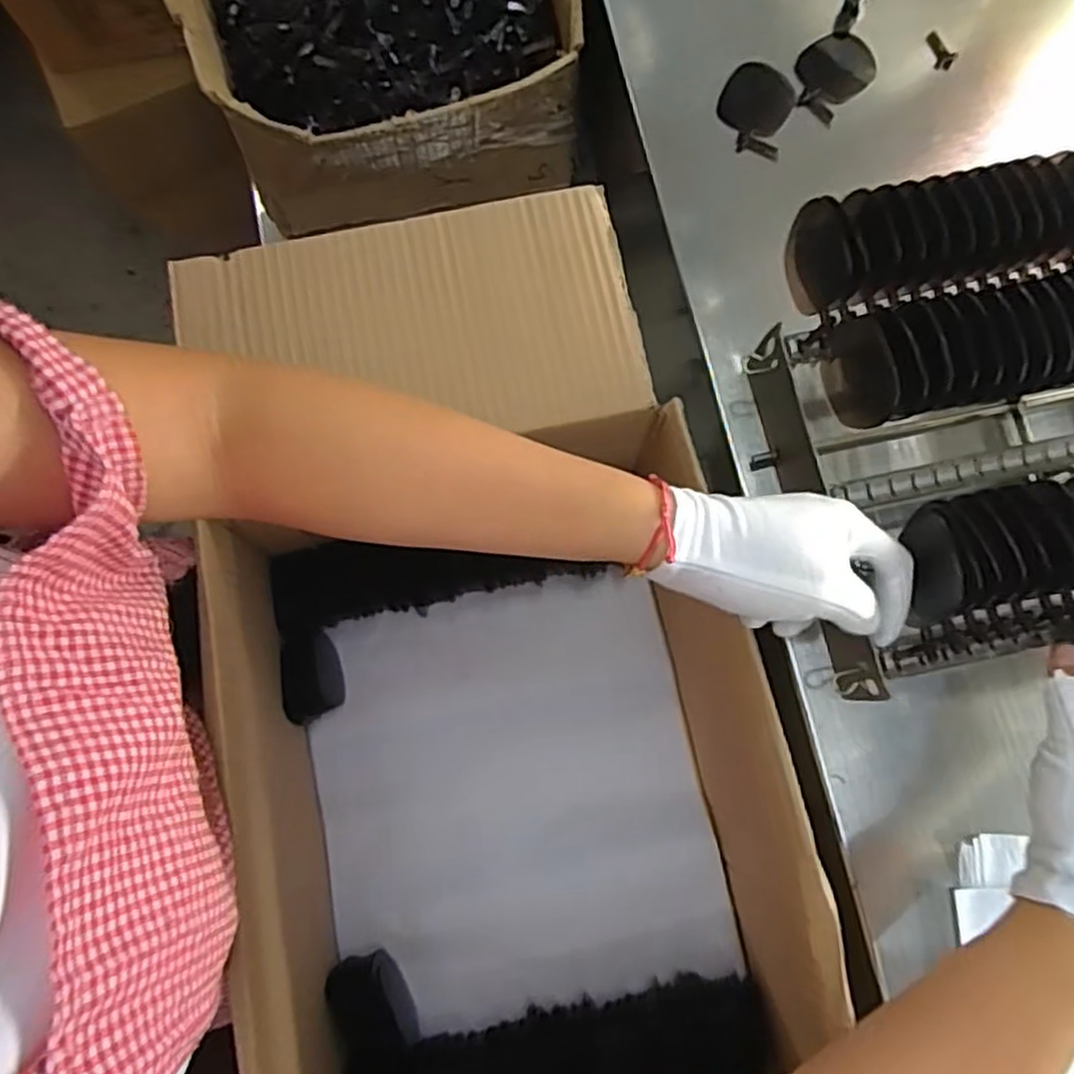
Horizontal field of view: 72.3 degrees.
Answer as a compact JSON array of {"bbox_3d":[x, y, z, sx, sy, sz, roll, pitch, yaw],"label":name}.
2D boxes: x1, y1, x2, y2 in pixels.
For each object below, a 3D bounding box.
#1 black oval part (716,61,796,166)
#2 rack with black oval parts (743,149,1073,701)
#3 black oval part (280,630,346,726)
[{"bbox_3d":[0.150,-0.296,0.505,0.049,0.011,0.070,19,77,4],"label":"black oval part"},{"bbox_3d":[0.297,-0.056,0.393,0.313,0.107,0.279,-11,78,-3],"label":"rack with black oval parts"},{"bbox_3d":[-0.159,0.099,0.522,0.037,0.024,0.062,-8,78,-3],"label":"black oval part"}]

